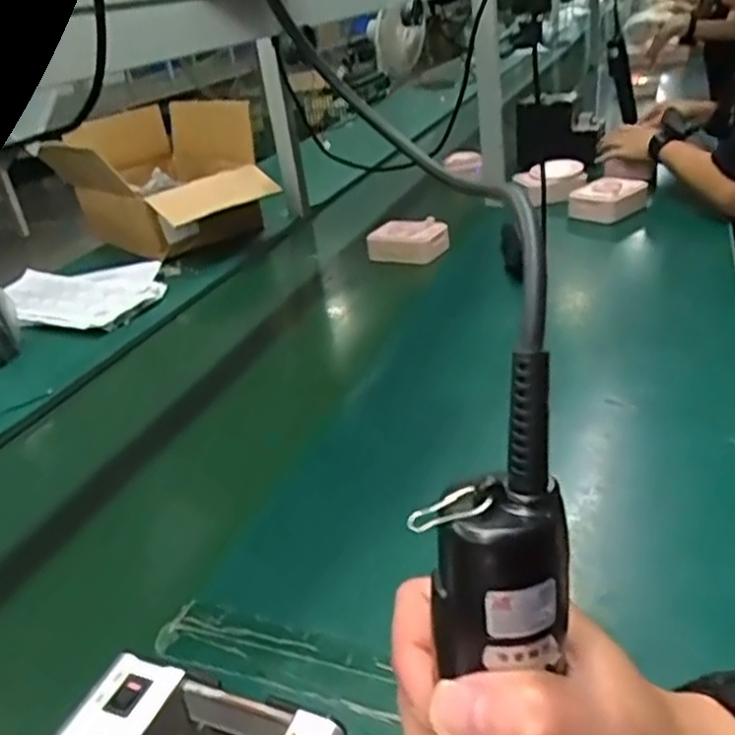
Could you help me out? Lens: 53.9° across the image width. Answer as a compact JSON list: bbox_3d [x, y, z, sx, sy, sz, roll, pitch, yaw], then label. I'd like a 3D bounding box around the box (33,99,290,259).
[{"bbox_3d":[-0.470,-0.435,1.593,0.319,0.241,0.692,-24,31,-26],"label":"box"}]

